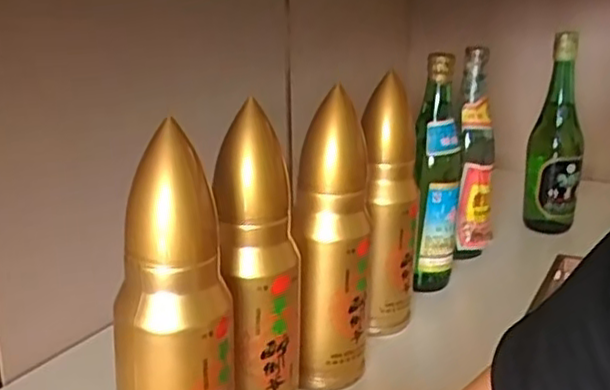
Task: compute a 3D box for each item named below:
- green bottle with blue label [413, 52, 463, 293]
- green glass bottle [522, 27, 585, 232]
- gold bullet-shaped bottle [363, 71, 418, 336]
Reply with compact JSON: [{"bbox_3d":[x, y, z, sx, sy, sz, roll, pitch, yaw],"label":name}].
[{"bbox_3d":[0.140,-0.016,0.731,0.051,0.244,0.057,4,17,15],"label":"green bottle with blue label"},{"bbox_3d":[0.342,-0.076,0.929,0.068,0.273,0.071,4,17,15],"label":"green glass bottle"},{"bbox_3d":[0.079,0.018,0.639,0.051,0.228,0.052,3,16,10],"label":"gold bullet-shaped bottle"}]

